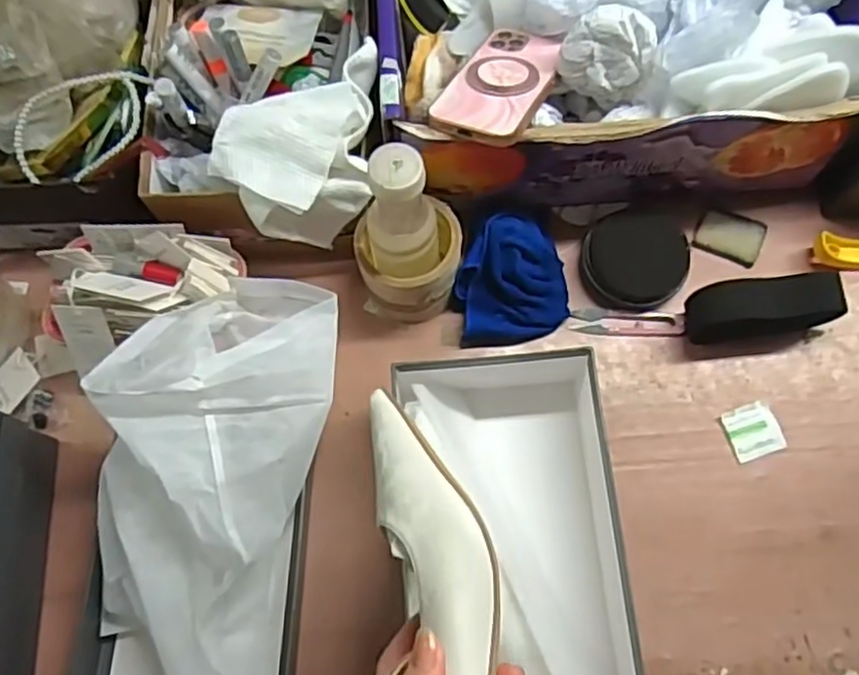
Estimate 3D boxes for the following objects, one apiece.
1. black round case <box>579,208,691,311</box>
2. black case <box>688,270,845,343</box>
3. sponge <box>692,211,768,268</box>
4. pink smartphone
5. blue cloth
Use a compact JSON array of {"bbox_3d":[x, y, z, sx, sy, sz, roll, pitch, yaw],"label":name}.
[{"bbox_3d":[0.185,-0.075,0.638,0.089,0.024,0.097,-1,71,2],"label":"black round case"},{"bbox_3d":[0.285,-0.026,0.605,0.119,0.049,0.041,-5,71,0],"label":"black case"},{"bbox_3d":[0.281,-0.092,0.658,0.061,0.010,0.045,19,73,8],"label":"sponge"},{"bbox_3d":[0.059,-0.208,0.570,0.074,0.012,0.143,19,56,16],"label":"pink smartphone"},{"bbox_3d":[0.072,-0.054,0.622,0.102,0.054,0.102,-11,71,-2],"label":"blue cloth"}]

